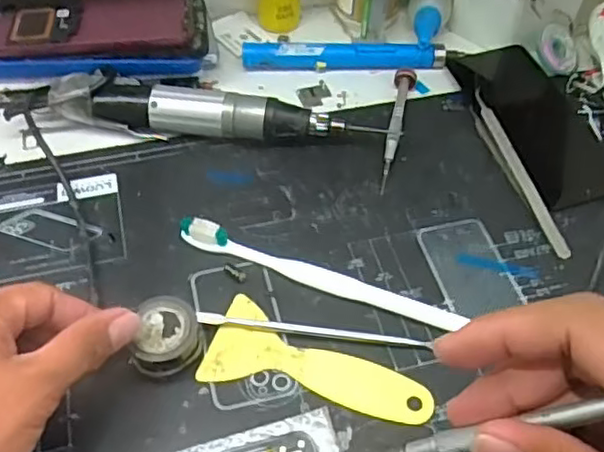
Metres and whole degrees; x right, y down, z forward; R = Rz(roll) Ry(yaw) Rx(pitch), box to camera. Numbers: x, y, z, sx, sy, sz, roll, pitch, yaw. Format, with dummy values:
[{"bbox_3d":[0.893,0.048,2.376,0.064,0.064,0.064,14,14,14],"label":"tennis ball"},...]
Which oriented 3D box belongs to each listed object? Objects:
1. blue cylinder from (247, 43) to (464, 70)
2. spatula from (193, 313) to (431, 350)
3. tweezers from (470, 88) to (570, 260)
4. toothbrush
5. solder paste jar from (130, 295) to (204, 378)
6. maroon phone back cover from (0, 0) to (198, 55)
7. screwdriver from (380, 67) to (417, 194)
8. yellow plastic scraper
[{"bbox_3d":[0.039,-0.135,0.516,0.169,0.020,0.017,0,52,0],"label":"blue cylinder"},{"bbox_3d":[0.007,0.061,0.370,0.134,0.004,0.006,7,52,2],"label":"spatula"},{"bbox_3d":[0.149,-0.039,0.443,0.013,0.016,0.142,-12,53,-9],"label":"tweezers"},{"bbox_3d":[0.010,0.027,0.387,0.176,0.018,0.015,17,54,13],"label":"toothbrush"},{"bbox_3d":[-0.073,0.060,0.353,0.033,0.023,0.039,9,53,7],"label":"solder paste jar"},{"bbox_3d":[-0.167,-0.161,0.490,0.167,0.006,0.084,-3,53,-3],"label":"maroon phone back cover"},{"bbox_3d":[0.067,-0.074,0.471,0.016,0.011,0.123,12,53,9],"label":"screwdriver"},{"bbox_3d":[0.010,0.079,0.353,0.123,0.004,0.050,16,54,12],"label":"yellow plastic scraper"}]

